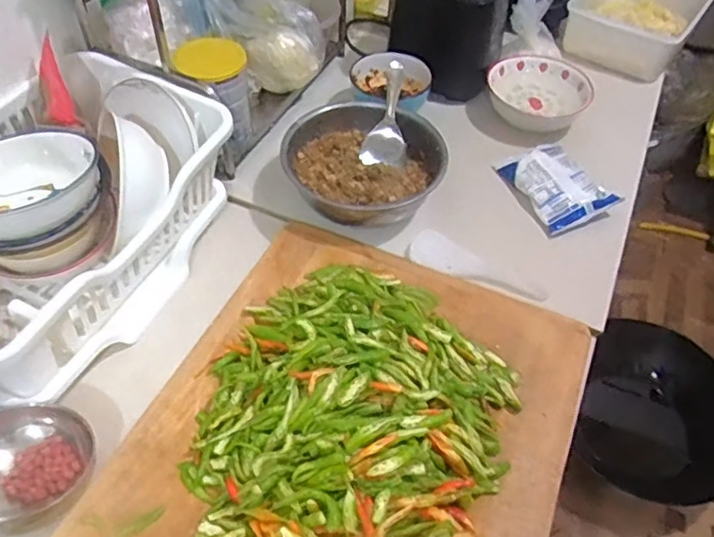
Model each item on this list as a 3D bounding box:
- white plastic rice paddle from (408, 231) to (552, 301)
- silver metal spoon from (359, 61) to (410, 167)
[{"bbox_3d":[0.171,-0.004,0.853,0.193,0.024,0.059,18,52,10],"label":"white plastic rice paddle"},{"bbox_3d":[0.052,-0.244,0.959,0.072,0.031,0.162,8,95,2],"label":"silver metal spoon"}]

